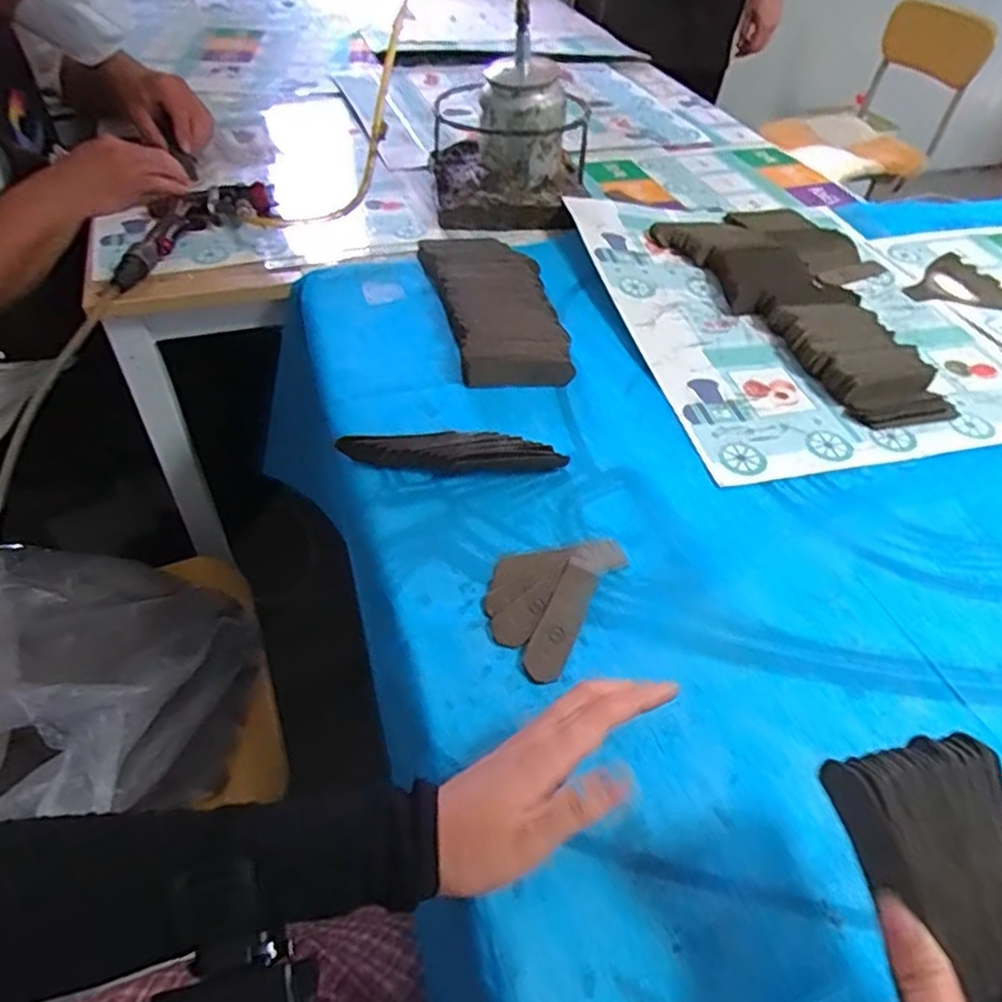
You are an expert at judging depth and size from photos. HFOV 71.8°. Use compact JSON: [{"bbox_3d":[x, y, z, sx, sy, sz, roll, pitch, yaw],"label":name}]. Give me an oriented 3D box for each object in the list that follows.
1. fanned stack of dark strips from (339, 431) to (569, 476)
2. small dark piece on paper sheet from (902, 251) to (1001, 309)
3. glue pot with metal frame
[{"bbox_3d":[-0.038,-0.038,0.558,0.176,0.032,0.024,3,47,-1],"label":"fanned stack of dark strips"},{"bbox_3d":[0.535,-0.250,0.809,0.136,0.006,0.119,-18,51,-20],"label":"small dark piece on paper sheet"},{"bbox_3d":[0.010,-0.451,0.850,0.195,0.142,0.182,3,47,-2],"label":"glue pot with metal frame"}]

